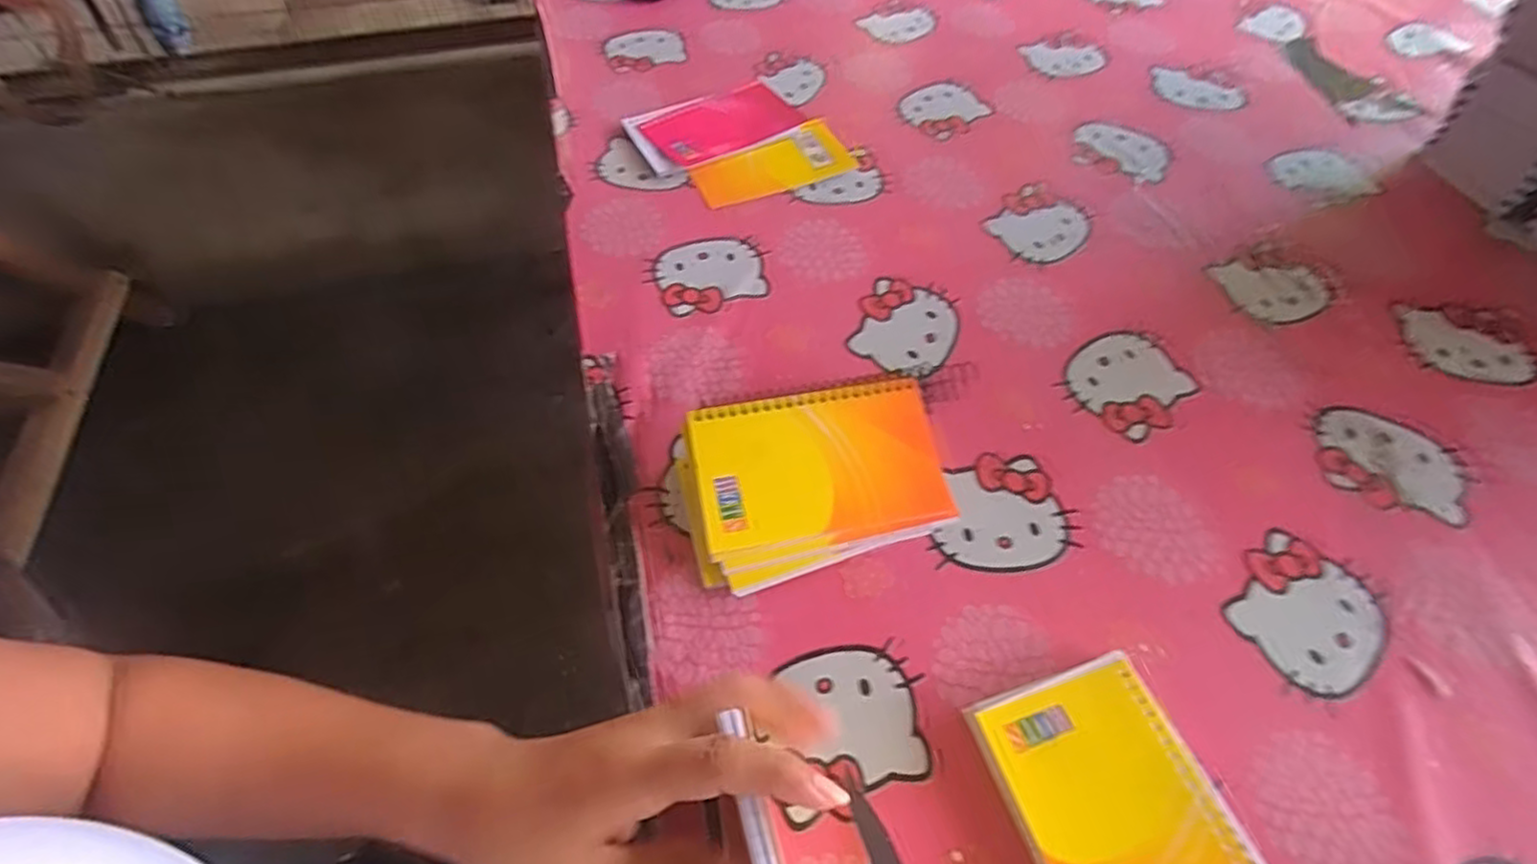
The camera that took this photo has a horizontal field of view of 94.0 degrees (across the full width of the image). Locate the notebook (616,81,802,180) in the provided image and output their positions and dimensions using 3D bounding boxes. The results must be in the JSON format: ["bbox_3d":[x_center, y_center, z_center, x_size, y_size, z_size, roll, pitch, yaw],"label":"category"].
[{"bbox_3d":[-0.046,-0.262,0.612,0.139,0.008,0.080,-25,60,-17],"label":"notebook"}]

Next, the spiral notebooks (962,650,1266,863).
[{"bbox_3d":[0.155,0.174,0.311,0.086,0.020,0.133,-16,57,-12],"label":"spiral notebooks"}]

